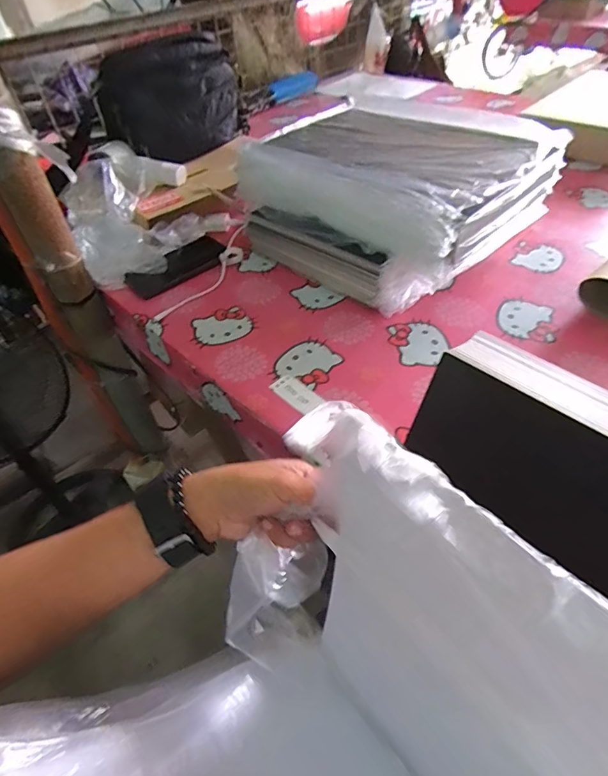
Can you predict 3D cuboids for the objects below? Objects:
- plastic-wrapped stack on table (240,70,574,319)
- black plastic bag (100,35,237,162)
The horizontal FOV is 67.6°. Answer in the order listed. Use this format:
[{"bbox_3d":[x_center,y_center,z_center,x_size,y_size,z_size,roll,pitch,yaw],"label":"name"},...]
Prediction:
[{"bbox_3d":[0.136,-0.308,0.708,0.359,0.142,0.386,-37,54,-27],"label":"plastic-wrapped stack on table"},{"bbox_3d":[-0.229,-0.516,0.823,0.101,0.171,0.262,23,53,25],"label":"black plastic bag"}]

